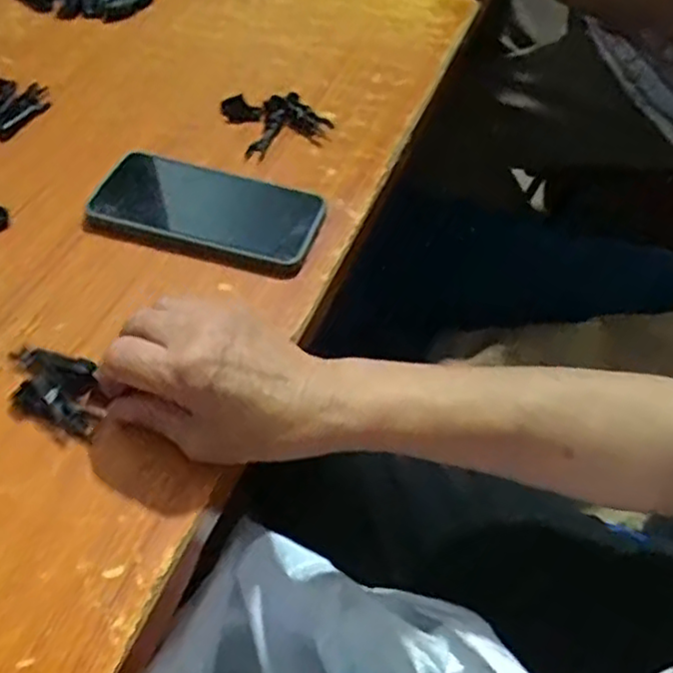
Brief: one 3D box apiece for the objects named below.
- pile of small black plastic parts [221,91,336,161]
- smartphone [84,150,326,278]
[{"bbox_3d":[-0.051,-0.185,0.574,0.073,0.016,0.078,-20,56,-17],"label":"pile of small black plastic parts"},{"bbox_3d":[-0.095,-0.093,0.495,0.163,0.015,0.081,13,58,9],"label":"smartphone"}]

